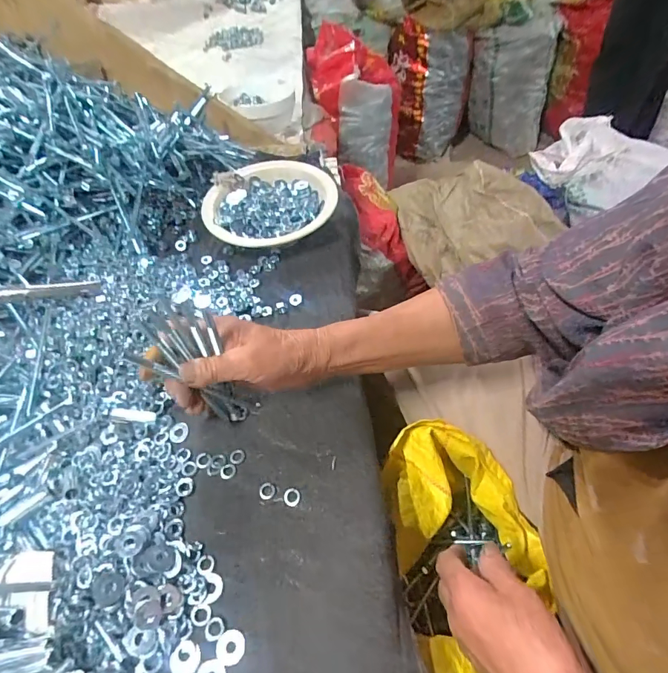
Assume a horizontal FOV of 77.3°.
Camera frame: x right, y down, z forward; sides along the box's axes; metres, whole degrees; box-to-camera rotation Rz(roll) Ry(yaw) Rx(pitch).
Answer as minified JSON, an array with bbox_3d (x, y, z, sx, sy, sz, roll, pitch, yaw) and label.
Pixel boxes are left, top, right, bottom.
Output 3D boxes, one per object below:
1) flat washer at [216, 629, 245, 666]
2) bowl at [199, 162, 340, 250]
[{"bbox_3d":[-0.071,0.212,0.286,0.019,0.004,0.020,-2,52,3],"label":"flat washer"},{"bbox_3d":[-0.082,-0.168,0.551,0.171,0.047,0.167,-20,53,-11],"label":"bowl"}]

